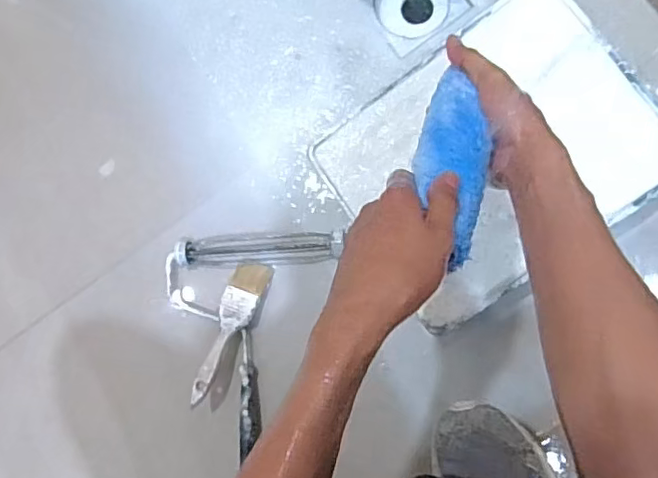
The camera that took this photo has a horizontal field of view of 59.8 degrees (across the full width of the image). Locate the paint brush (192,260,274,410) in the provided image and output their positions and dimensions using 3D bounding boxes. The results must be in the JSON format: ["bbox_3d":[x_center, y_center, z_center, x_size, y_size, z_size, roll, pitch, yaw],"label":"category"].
[{"bbox_3d":[-0.137,0.123,0.770,0.046,0.022,0.198,20,73,8],"label":"paint brush"}]

